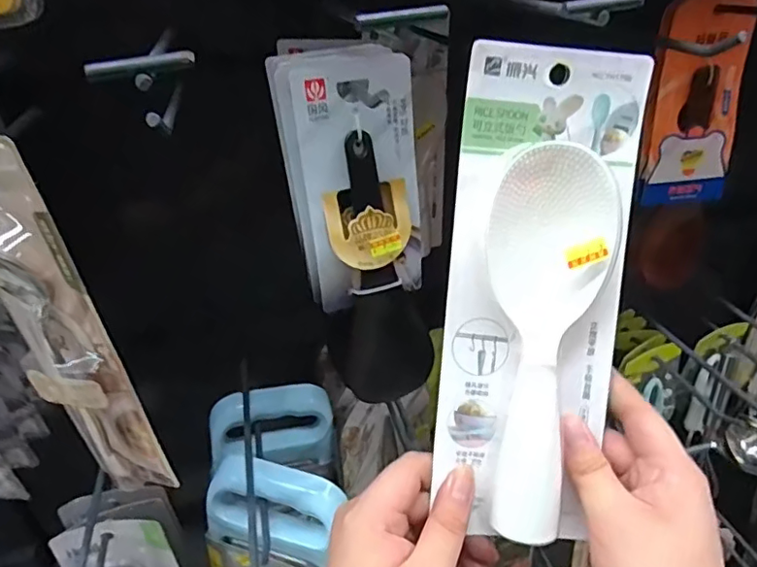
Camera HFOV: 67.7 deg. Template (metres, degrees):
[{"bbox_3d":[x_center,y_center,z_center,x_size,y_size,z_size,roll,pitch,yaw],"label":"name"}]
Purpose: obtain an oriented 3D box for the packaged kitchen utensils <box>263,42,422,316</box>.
[{"bbox_3d":[-0.015,-0.067,0.360,0.080,0.158,0.031,-6,32,-2],"label":"packaged kitchen utensils"}]

